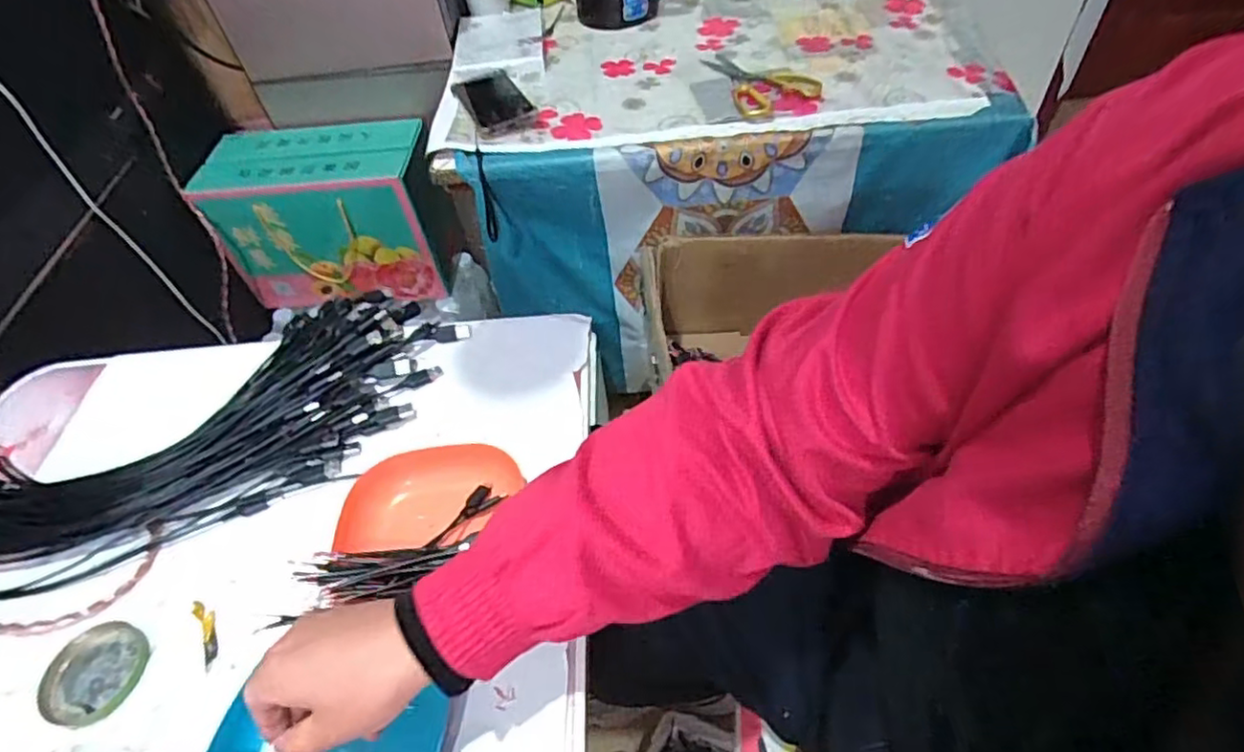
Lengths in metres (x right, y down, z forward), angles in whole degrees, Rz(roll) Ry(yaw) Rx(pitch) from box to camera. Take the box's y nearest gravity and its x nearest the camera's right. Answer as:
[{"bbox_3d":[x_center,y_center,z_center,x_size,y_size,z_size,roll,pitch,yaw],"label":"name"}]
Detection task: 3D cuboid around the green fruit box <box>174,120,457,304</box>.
[{"bbox_3d":[-0.450,-0.259,1.046,0.318,0.230,0.160,-3,51,3],"label":"green fruit box"}]

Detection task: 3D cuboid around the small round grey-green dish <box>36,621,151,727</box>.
[{"bbox_3d":[-0.369,0.206,0.452,0.057,0.013,0.066,-2,51,4],"label":"small round grey-green dish"}]

